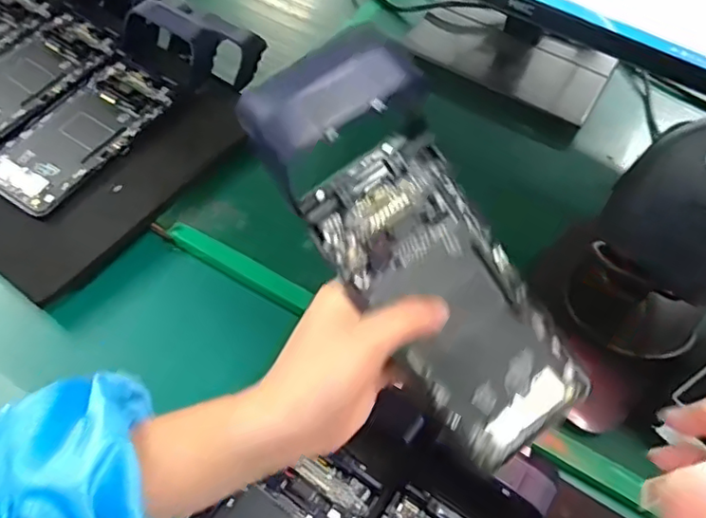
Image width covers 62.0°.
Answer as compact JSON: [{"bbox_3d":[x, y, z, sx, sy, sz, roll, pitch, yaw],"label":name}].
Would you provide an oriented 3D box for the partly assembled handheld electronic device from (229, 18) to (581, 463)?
[{"bbox_3d":[0.038,0.000,0.290,0.079,0.039,0.219,-40,106,-20],"label":"partly assembled handheld electronic device"}]

